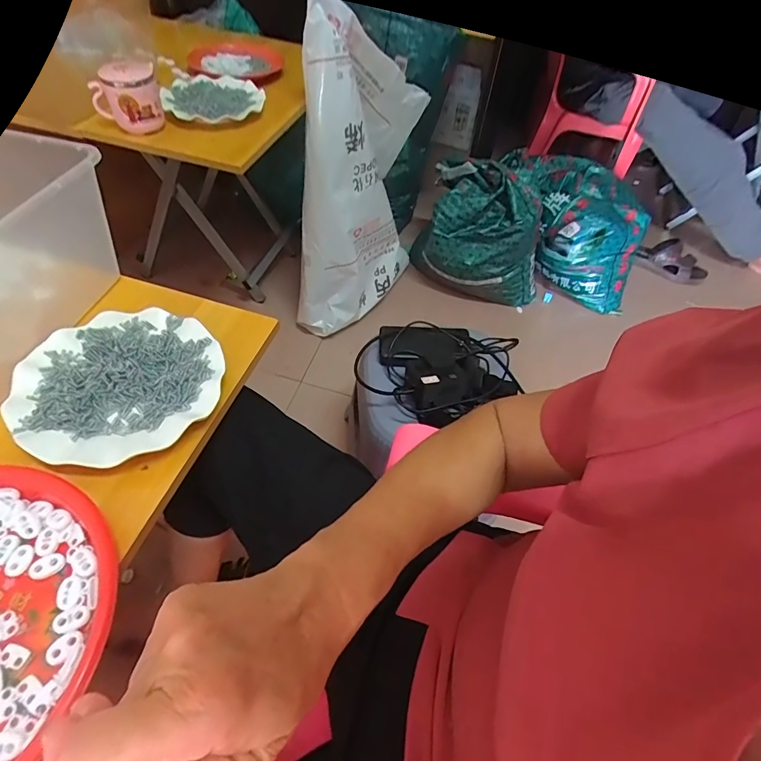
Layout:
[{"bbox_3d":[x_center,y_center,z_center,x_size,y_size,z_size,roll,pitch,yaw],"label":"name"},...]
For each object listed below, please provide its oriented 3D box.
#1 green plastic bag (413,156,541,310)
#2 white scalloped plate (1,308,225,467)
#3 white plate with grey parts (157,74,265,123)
[{"bbox_3d":[0.256,-0.367,1.115,0.337,0.305,0.166,28,56,16],"label":"green plastic bag"},{"bbox_3d":[-0.250,-0.002,0.425,0.177,0.023,0.170,2,53,-3],"label":"white scalloped plate"},{"bbox_3d":[-0.306,-0.515,0.796,0.176,0.022,0.154,2,53,-3],"label":"white plate with grey parts"}]

